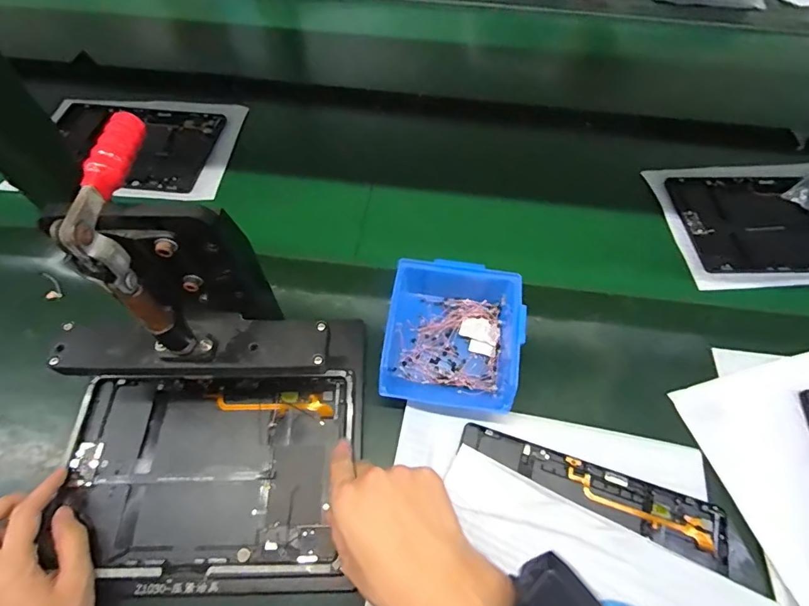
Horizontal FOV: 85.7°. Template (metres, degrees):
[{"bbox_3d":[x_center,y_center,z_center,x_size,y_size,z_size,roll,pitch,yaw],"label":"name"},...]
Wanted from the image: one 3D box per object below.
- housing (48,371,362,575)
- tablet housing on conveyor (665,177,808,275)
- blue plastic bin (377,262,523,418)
[{"bbox_3d":[-0.169,0.145,0.381,0.238,0.007,0.160,-2,59,-2],"label":"housing"},{"bbox_3d":[0.480,-0.104,0.558,0.246,0.004,0.160,-2,59,-2],"label":"tablet housing on conveyor"},{"bbox_3d":[0.046,0.033,0.429,0.122,0.069,0.127,5,59,2],"label":"blue plastic bin"}]

